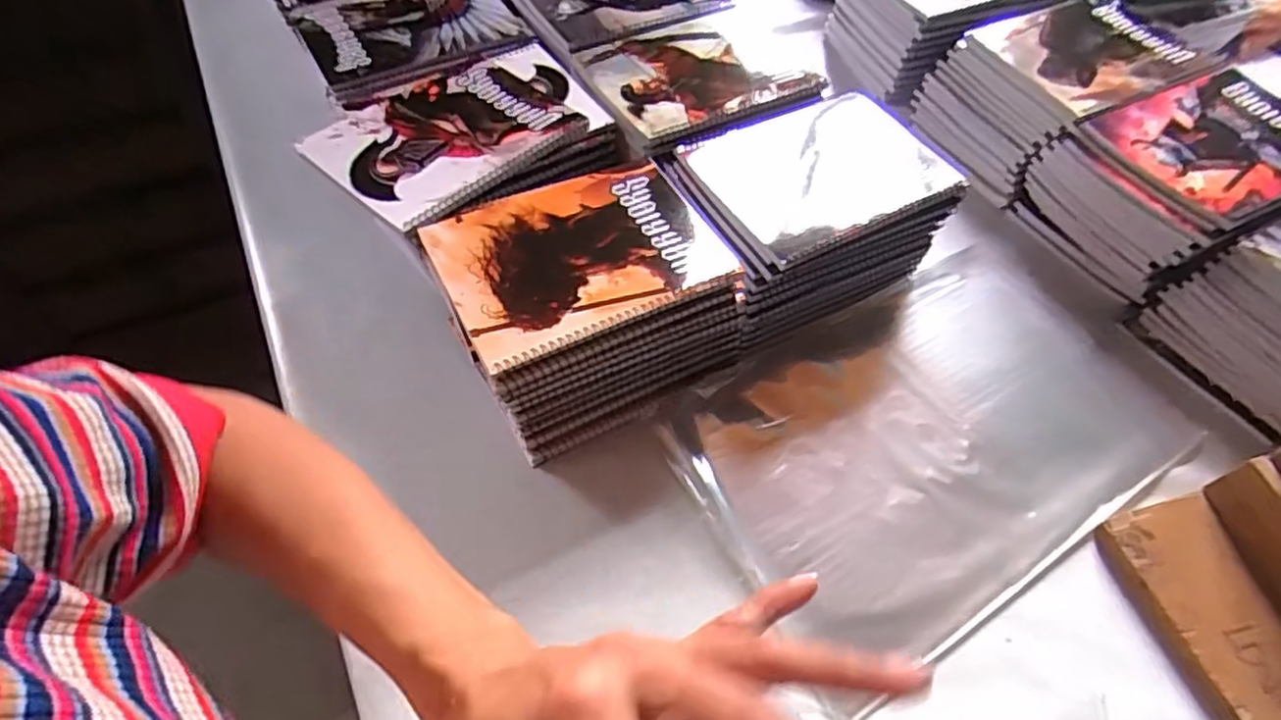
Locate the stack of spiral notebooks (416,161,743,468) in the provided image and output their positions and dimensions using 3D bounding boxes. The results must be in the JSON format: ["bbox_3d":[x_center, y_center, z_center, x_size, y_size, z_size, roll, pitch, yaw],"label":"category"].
[{"bbox_3d":[-0.044,-0.044,0.545,0.206,0.119,0.171,-23,58,-21],"label":"stack of spiral notebooks"}]

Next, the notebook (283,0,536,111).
[{"bbox_3d":[-0.223,-0.330,0.666,0.197,0.018,0.169,-26,59,-19],"label":"notebook"}]

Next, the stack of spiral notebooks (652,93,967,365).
[{"bbox_3d":[0.135,-0.124,0.619,0.205,0.112,0.173,-20,57,-19],"label":"stack of spiral notebooks"}]

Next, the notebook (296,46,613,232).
[{"bbox_3d":[-0.147,-0.204,0.585,0.148,0.007,0.235,39,62,23],"label":"notebook"}]

